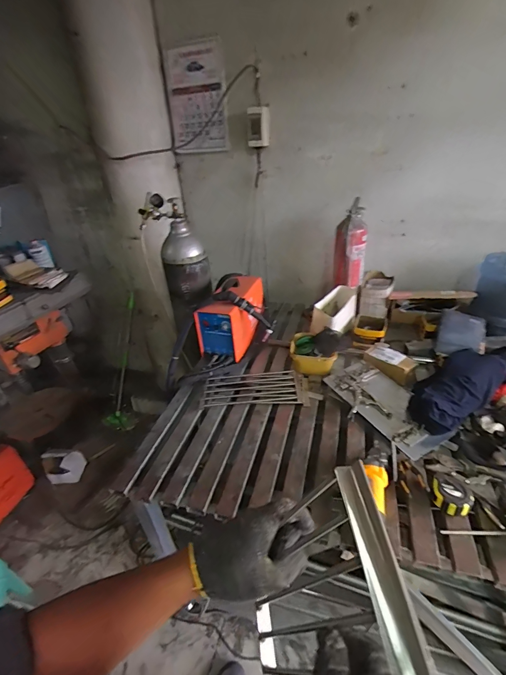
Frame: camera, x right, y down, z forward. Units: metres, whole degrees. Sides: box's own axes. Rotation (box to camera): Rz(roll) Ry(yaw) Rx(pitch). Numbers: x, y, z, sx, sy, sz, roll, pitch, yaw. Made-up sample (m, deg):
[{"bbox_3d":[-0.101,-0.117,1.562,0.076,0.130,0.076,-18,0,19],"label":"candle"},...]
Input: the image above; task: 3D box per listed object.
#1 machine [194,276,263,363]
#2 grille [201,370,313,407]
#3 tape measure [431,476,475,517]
[{"bbox_3d":[-0.074,-0.096,1.430,0.182,0.244,0.349,10,34,22],"label":"machine"},{"bbox_3d":[0.008,0.183,1.223,0.368,0.025,0.180,-4,31,8],"label":"grille"},{"bbox_3d":[0.481,0.382,0.810,0.082,0.048,0.082,-3,31,2],"label":"tape measure"}]

